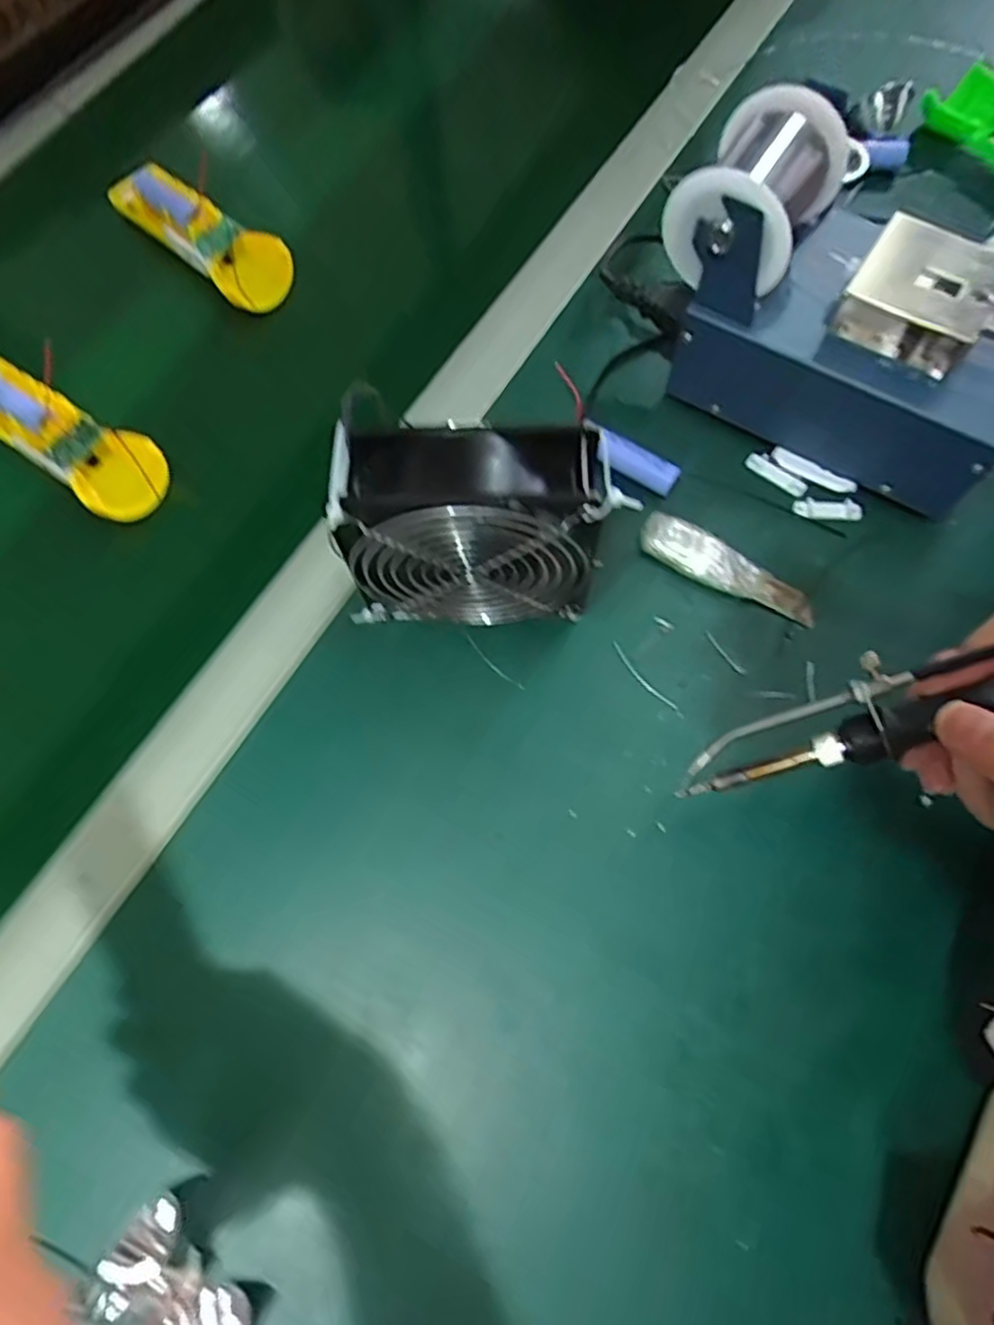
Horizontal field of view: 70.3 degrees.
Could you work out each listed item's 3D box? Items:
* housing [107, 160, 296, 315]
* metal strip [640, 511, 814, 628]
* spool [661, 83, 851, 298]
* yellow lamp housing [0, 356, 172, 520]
[{"bbox_3d":[-0.214,-0.309,0.508,0.164,0.029,0.050,42,76,15],"label":"housing"},{"bbox_3d":[0.133,-0.054,0.408,0.106,0.013,0.027,31,73,12],"label":"metal strip"},{"bbox_3d":[0.133,-0.244,0.364,0.071,0.059,0.079,28,73,11],"label":"spool"},{"bbox_3d":[-0.278,-0.147,0.449,0.165,0.024,0.053,35,74,13],"label":"yellow lamp housing"}]

